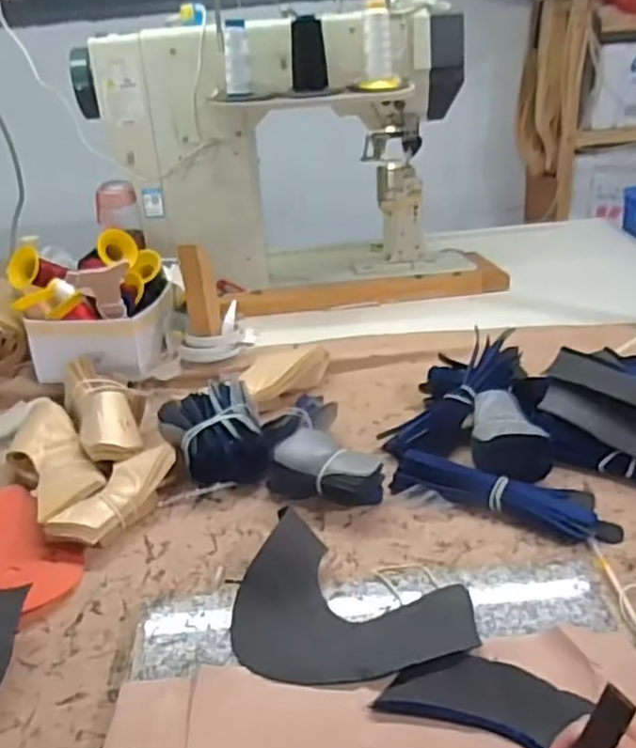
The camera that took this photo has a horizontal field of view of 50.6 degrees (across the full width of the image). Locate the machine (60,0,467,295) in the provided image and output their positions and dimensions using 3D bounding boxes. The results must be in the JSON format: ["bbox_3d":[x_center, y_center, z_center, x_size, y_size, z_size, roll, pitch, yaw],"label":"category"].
[{"bbox_3d":[-0.066,-0.360,1.134,0.582,0.421,0.219,-7,31,-6],"label":"machine"}]

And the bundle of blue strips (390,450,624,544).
[{"bbox_3d":[0.188,0.122,0.686,0.222,0.030,0.055,10,33,22],"label":"bundle of blue strips"}]

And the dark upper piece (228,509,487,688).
[{"bbox_3d":[0.022,0.193,0.545,0.189,0.022,0.133,13,35,27],"label":"dark upper piece"}]

